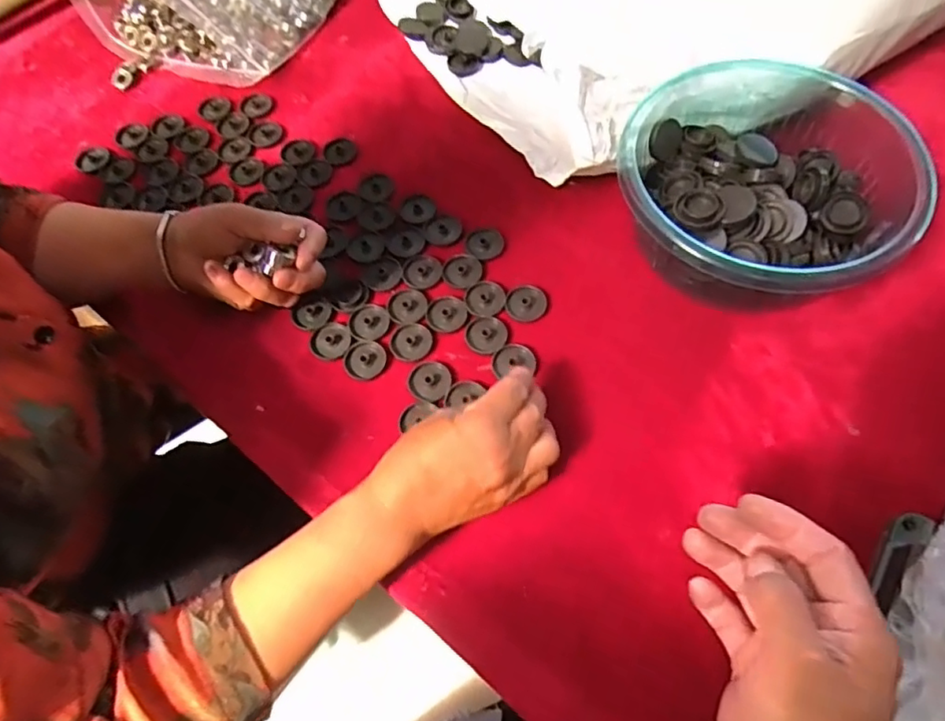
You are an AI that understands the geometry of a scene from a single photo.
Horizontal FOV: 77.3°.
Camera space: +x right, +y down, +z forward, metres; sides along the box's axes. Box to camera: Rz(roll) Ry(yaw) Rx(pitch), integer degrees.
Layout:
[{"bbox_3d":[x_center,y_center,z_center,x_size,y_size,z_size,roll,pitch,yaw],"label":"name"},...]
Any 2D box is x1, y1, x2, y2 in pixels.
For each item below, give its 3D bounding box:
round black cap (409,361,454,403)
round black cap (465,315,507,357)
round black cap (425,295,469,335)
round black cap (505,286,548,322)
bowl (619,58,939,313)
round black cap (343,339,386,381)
[{"bbox_3d":[-0.032,0.015,0.447,0.032,0.006,0.030,-1,63,2],"label":"round black cap"},{"bbox_3d":[0.011,-0.021,0.464,0.031,0.004,0.034,-1,63,2],"label":"round black cap"},{"bbox_3d":[-0.021,-0.038,0.474,0.032,0.004,0.032,-1,63,2],"label":"round black cap"},{"bbox_3d":[0.043,-0.046,0.477,0.032,0.008,0.030,-1,63,2],"label":"round black cap"},{"bbox_3d":[0.225,-0.139,0.469,0.199,0.089,0.217,-1,63,2],"label":"bowl"},{"bbox_3d":[-0.084,-0.001,0.458,0.030,0.005,0.030,-1,63,2],"label":"round black cap"}]

